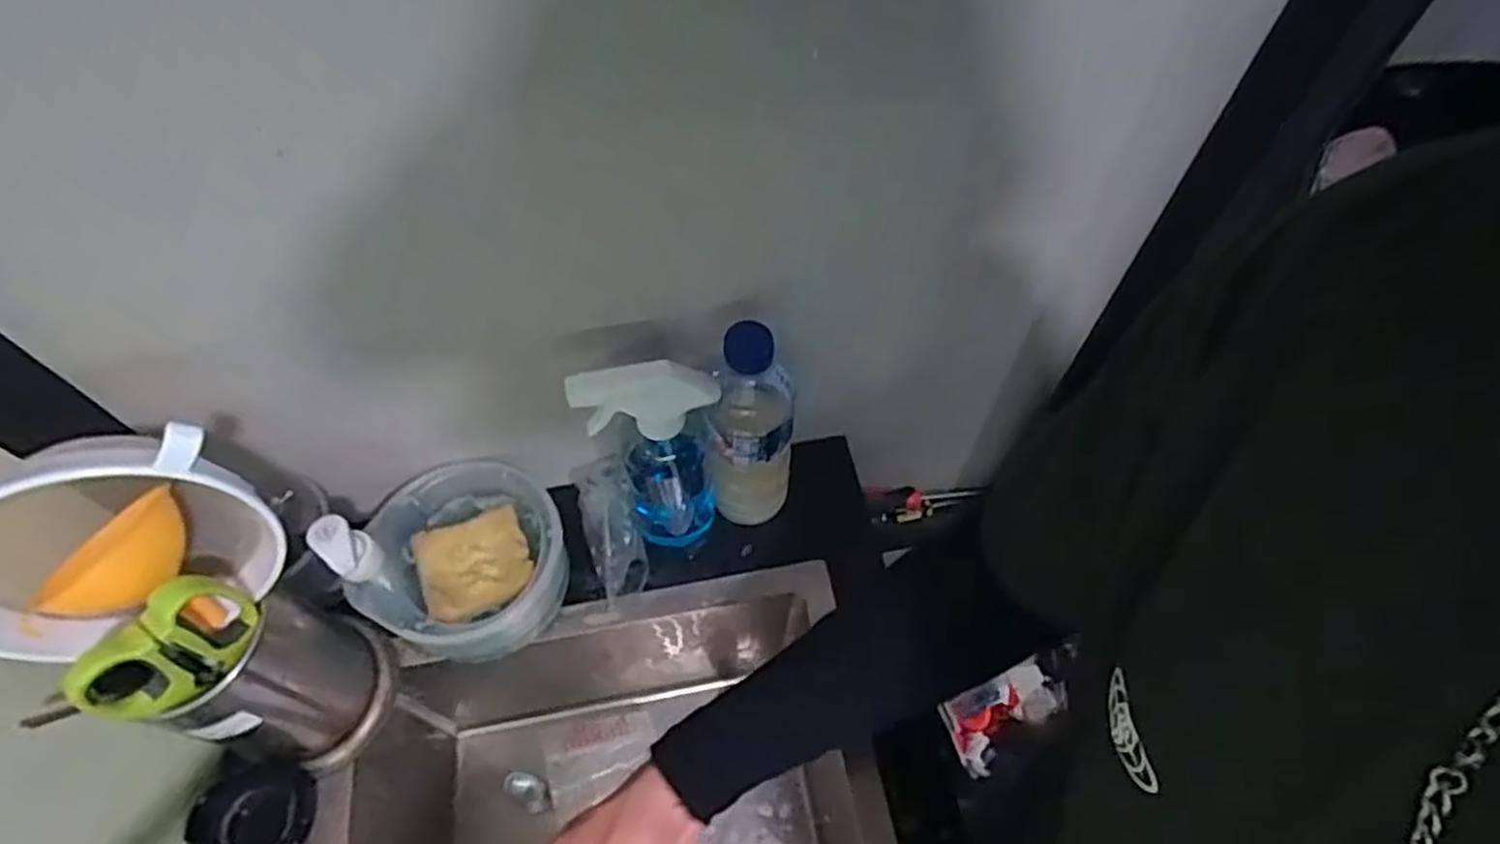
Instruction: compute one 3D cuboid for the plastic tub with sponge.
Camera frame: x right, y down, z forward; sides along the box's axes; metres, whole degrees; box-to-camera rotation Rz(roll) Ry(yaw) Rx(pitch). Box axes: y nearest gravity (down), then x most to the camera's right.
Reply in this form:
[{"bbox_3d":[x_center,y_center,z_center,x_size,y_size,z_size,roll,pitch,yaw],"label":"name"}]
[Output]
[{"bbox_3d":[-0.213,0.107,0.595,0.142,0.075,0.143,0,58,0],"label":"plastic tub with sponge"}]

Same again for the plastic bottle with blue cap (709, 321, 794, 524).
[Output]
[{"bbox_3d":[0.000,0.011,0.576,0.061,0.229,0.053,-6,59,-3],"label":"plastic bottle with blue cap"}]

